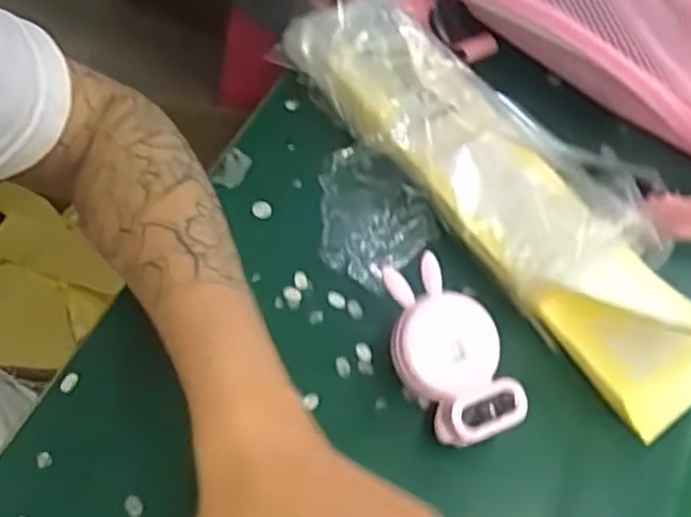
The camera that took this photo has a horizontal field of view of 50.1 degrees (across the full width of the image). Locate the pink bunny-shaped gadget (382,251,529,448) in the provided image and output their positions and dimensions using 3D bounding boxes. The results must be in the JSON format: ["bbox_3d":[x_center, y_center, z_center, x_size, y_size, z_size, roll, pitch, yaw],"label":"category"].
[{"bbox_3d":[0.048,0.048,0.368,0.048,0.033,0.092,-19,59,-13],"label":"pink bunny-shaped gadget"}]

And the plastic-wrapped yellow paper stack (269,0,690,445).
[{"bbox_3d":[0.085,-0.048,0.418,0.095,0.051,0.307,-37,64,-22],"label":"plastic-wrapped yellow paper stack"}]

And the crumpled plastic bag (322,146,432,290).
[{"bbox_3d":[0.016,-0.027,0.401,0.055,0.051,0.069,26,60,16],"label":"crumpled plastic bag"}]

